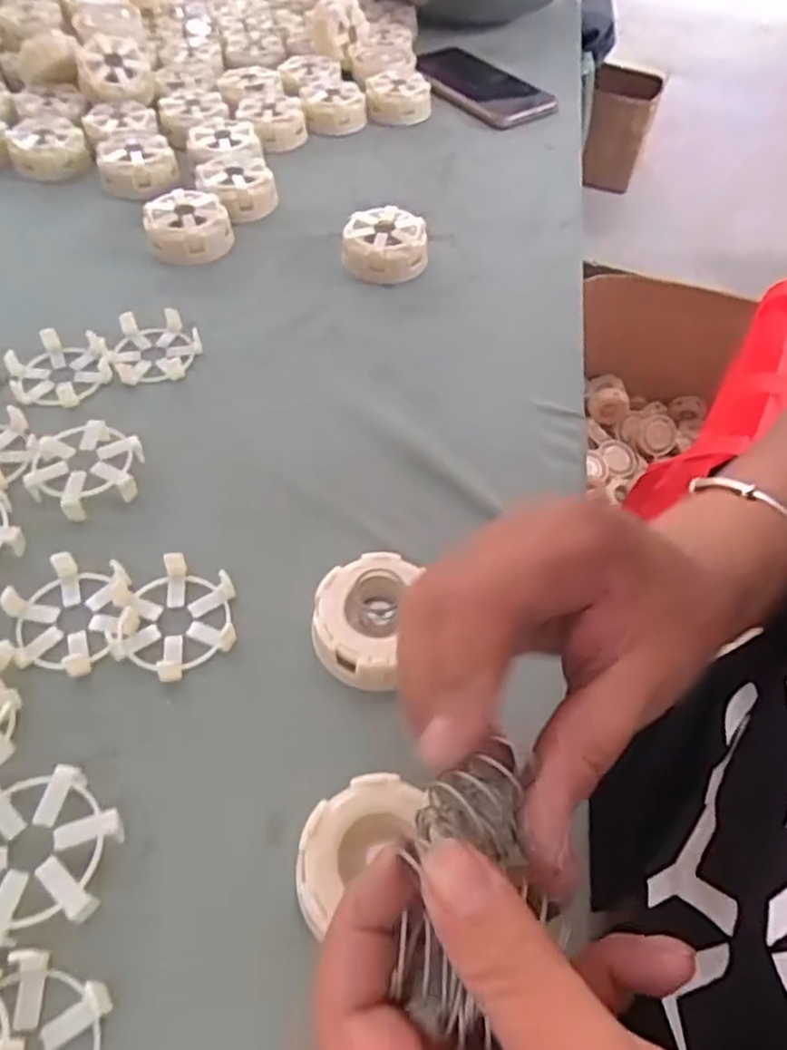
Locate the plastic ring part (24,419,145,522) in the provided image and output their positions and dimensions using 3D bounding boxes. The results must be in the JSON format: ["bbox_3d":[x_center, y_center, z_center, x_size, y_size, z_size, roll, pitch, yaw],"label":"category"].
[{"bbox_3d":[-0.166,-0.032,0.384,0.056,0.015,0.060,-8,53,-12],"label":"plastic ring part"}]

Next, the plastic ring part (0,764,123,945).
[{"bbox_3d":[-0.133,0.122,0.264,0.055,0.015,0.059,3,52,-4],"label":"plastic ring part"}]

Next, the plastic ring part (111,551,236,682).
[{"bbox_3d":[-0.103,0.042,0.330,0.054,0.013,0.061,-7,53,-11],"label":"plastic ring part"}]

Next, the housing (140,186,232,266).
[{"bbox_3d":[-0.153,-0.223,0.528,0.060,0.033,0.060,-10,53,-13],"label":"housing"}]

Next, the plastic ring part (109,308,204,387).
[{"bbox_3d":[-0.152,-0.115,0.452,0.055,0.016,0.052,-9,53,-13],"label":"plastic ring part"}]

